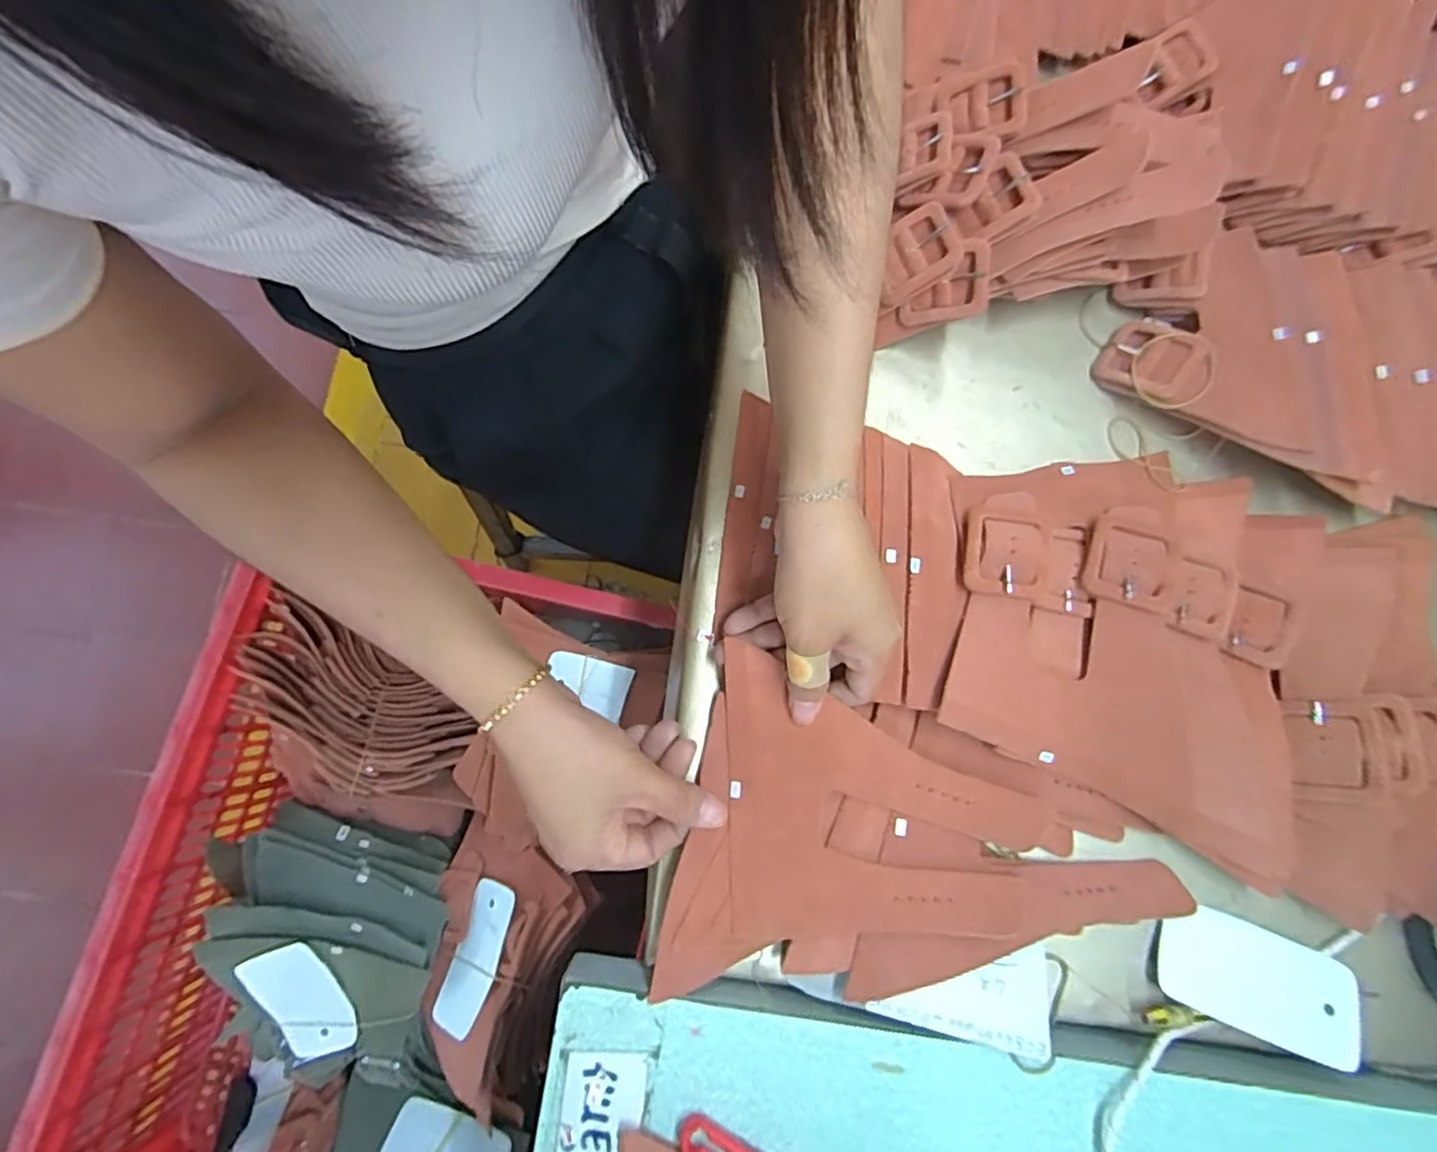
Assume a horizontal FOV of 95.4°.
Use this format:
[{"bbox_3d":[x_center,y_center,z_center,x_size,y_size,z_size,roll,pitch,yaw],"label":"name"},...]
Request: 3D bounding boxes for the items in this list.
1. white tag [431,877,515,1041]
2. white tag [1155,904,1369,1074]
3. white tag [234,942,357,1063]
[{"bbox_3d":[-0.188,0.296,0.508,0.051,0.005,0.104,3,67,34],"label":"white tag"},{"bbox_3d":[0.290,0.218,0.352,0.102,0.007,0.053,20,69,5],"label":"white tag"},{"bbox_3d":[-0.313,0.320,0.491,0.052,0.010,0.106,-17,109,-4],"label":"white tag"}]

